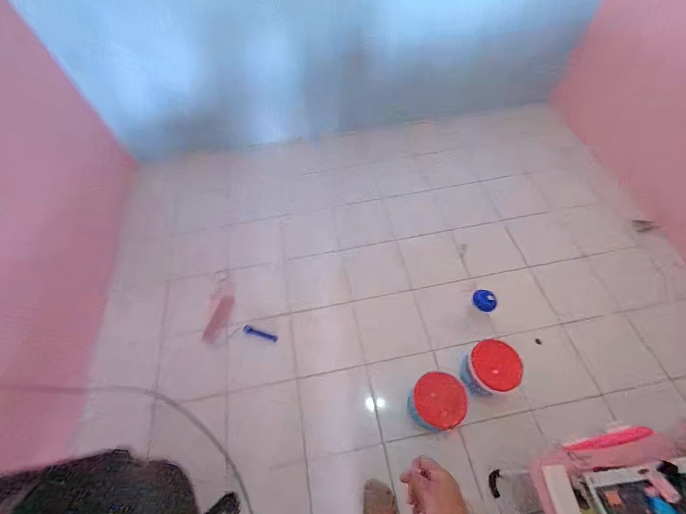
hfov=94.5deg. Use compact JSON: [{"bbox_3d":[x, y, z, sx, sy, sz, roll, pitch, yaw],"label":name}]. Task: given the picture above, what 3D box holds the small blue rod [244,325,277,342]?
[{"bbox_3d":[-0.403,0.378,1.555,0.170,0.024,0.035,21,60,-8],"label":"small blue rod"}]

